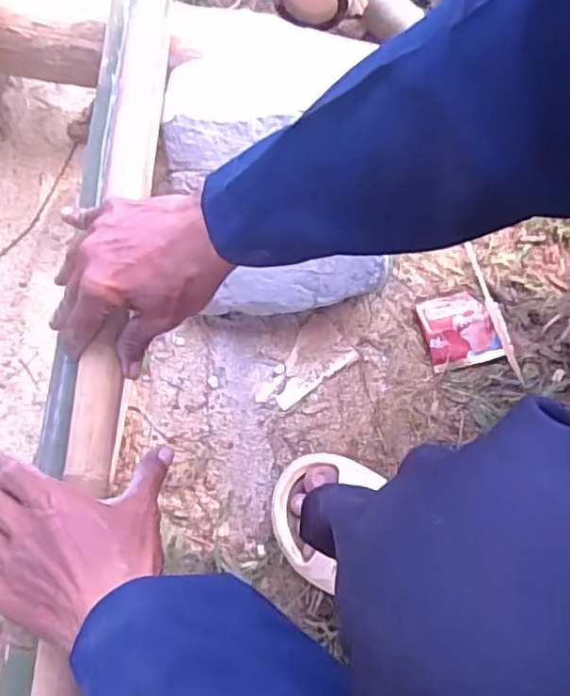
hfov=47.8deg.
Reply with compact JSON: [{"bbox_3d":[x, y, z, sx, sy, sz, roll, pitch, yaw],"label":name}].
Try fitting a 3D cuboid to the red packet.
[{"bbox_3d":[0.185,-0.019,0.678,0.077,0.010,0.074,-13,74,-6],"label":"red packet"}]

